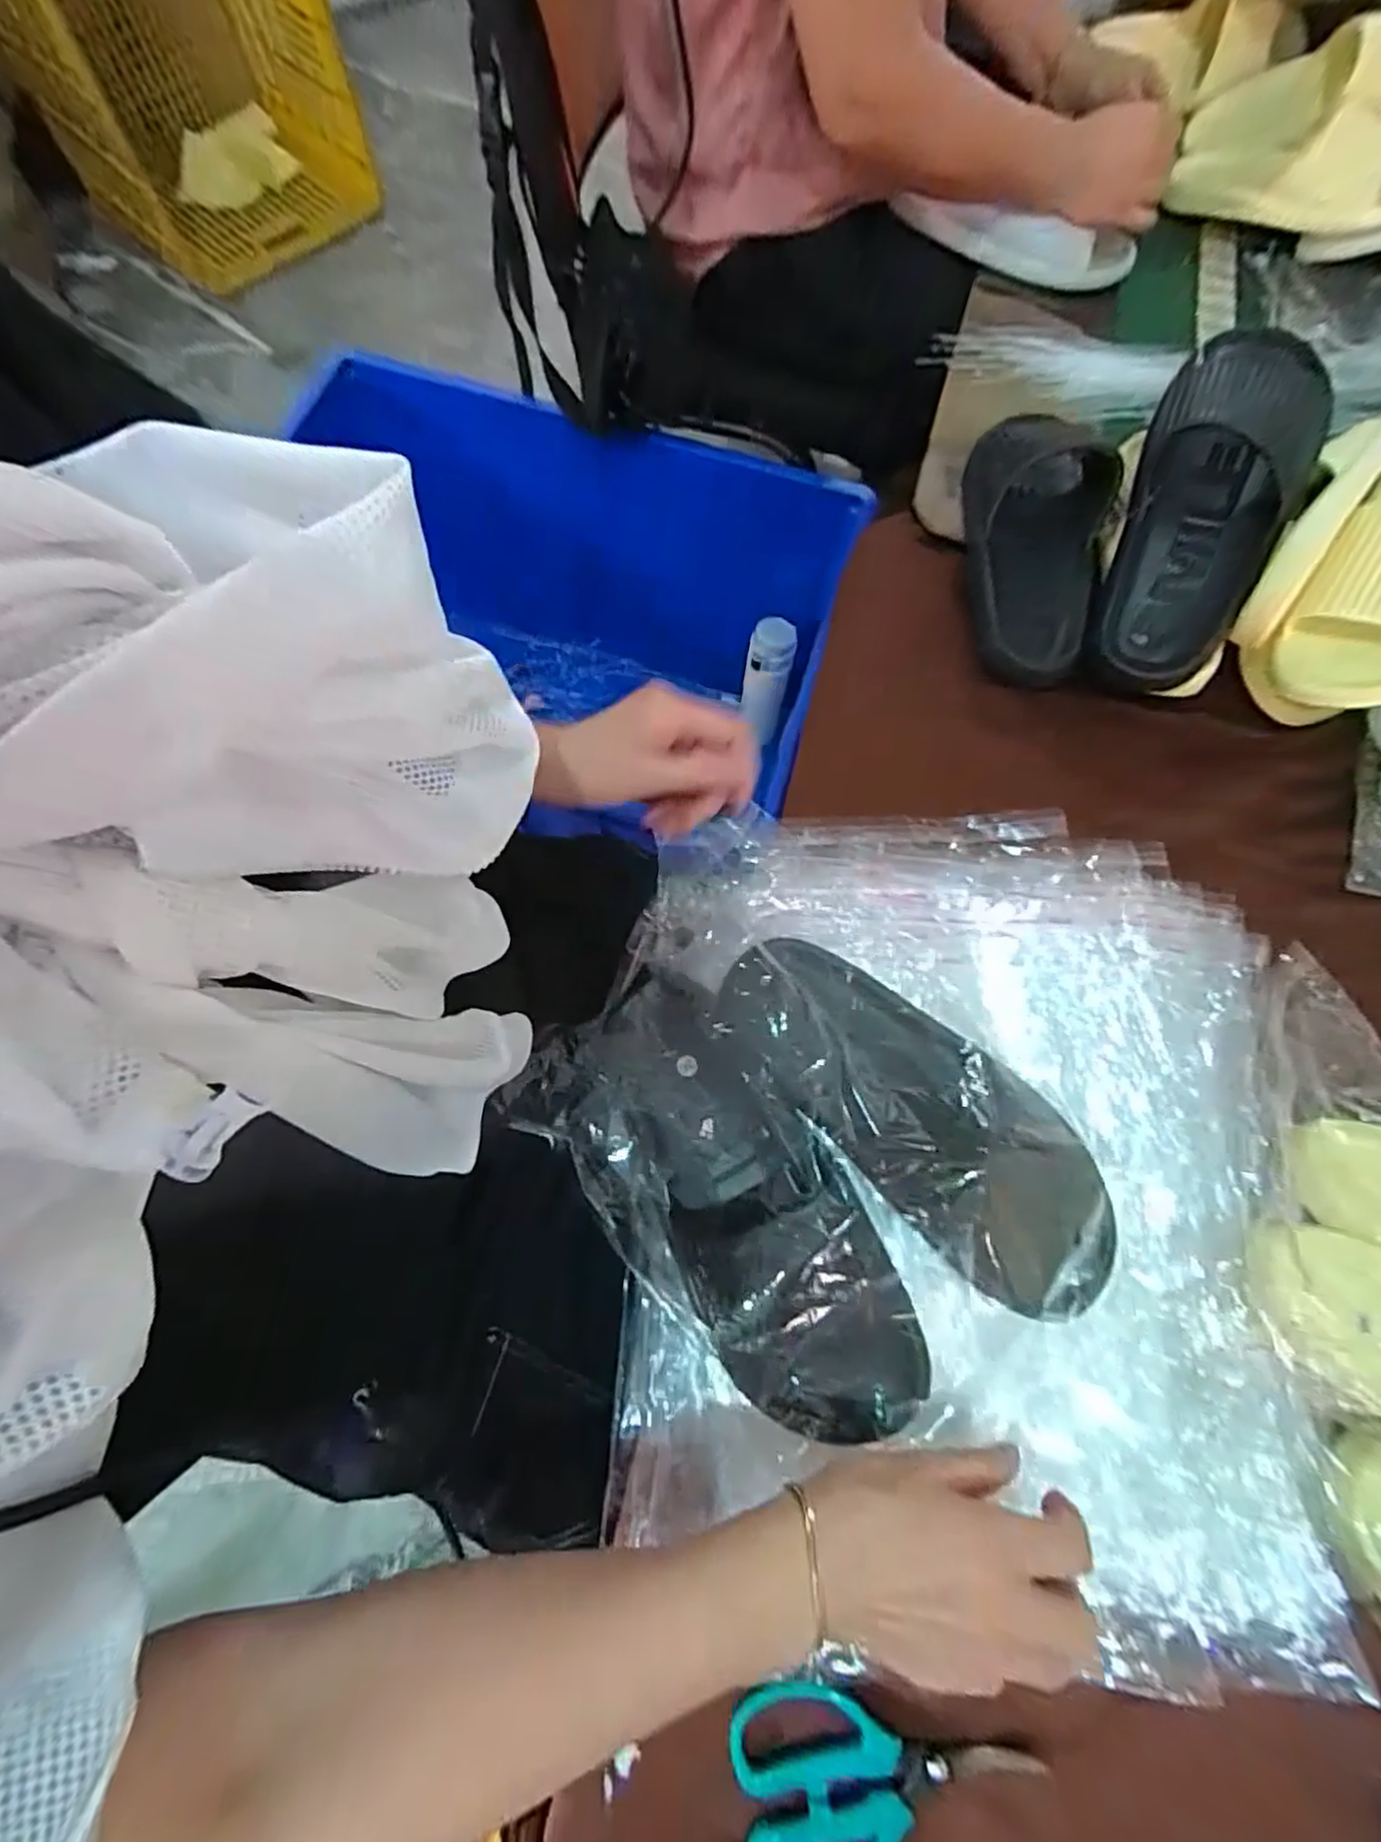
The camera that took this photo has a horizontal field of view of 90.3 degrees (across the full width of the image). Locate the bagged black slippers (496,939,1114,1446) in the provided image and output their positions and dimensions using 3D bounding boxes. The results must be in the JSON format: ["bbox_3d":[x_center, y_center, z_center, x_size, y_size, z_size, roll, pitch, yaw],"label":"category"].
[{"bbox_3d":[0.066,0.137,0.383,0.208,0.074,0.296,-42,79,-13],"label":"bagged black slippers"}]

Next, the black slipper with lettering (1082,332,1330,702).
[{"bbox_3d":[0.384,-0.307,0.510,0.103,0.063,0.268,18,96,4],"label":"black slipper with lettering"}]

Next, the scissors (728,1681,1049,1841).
[{"bbox_3d":[0.096,0.432,0.342,0.147,0.024,0.082,3,73,-1],"label":"scissors"}]

